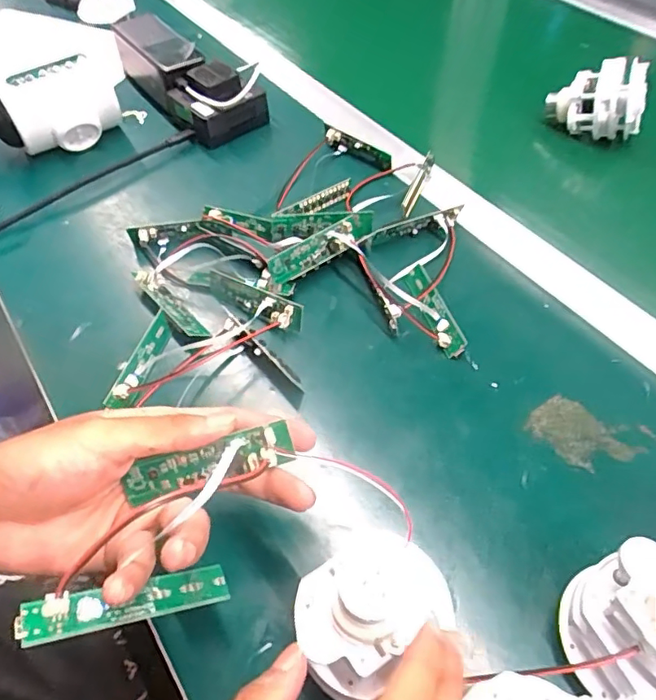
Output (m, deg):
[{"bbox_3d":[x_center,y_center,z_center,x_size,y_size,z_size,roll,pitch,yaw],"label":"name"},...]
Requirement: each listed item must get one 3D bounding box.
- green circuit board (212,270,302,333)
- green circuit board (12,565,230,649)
[{"bbox_3d":[-0.057,-0.035,0.399,0.085,0.024,0.013,24,37,24],"label":"green circuit board"},{"bbox_3d":[-0.084,0.107,0.232,0.084,0.006,0.018,2,49,-33],"label":"green circuit board"}]

